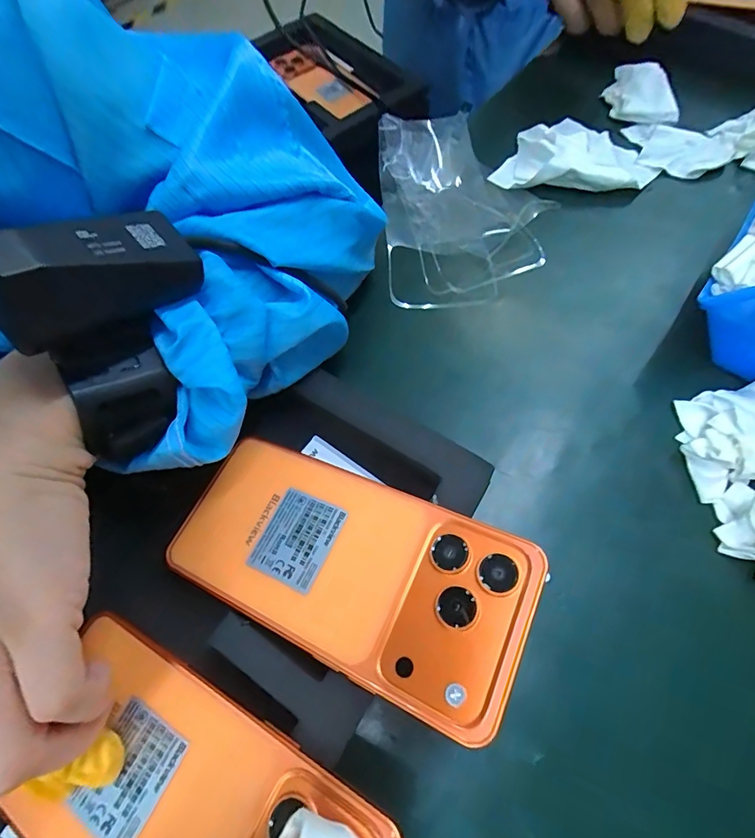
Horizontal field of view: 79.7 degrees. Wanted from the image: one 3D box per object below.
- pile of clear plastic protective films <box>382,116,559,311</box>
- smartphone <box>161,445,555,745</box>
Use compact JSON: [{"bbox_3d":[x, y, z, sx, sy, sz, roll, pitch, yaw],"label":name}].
[{"bbox_3d":[0.058,-0.158,0.324,0.107,0.025,0.169,-3,64,0],"label":"pile of clear plastic protective films"},{"bbox_3d":[-0.017,0.061,0.199,0.160,0.005,0.075,18,66,24],"label":"smartphone"}]

